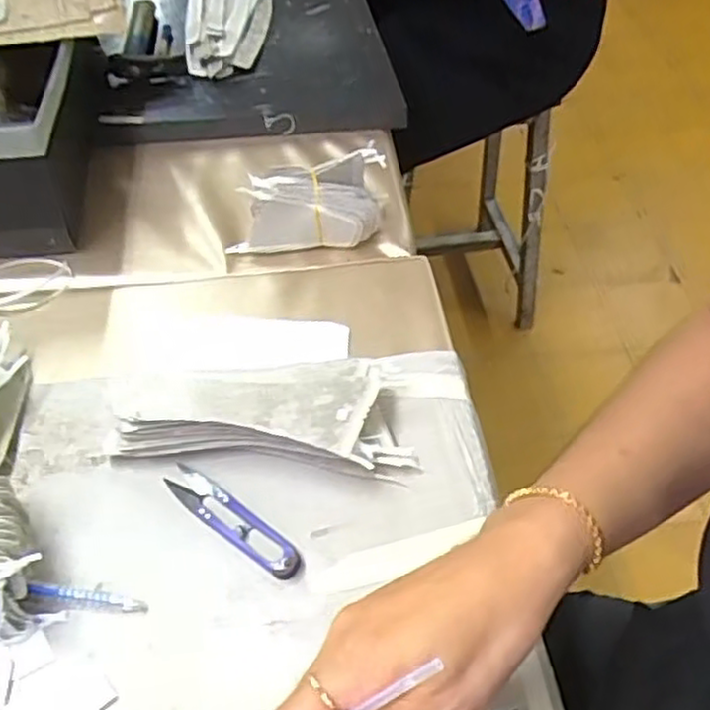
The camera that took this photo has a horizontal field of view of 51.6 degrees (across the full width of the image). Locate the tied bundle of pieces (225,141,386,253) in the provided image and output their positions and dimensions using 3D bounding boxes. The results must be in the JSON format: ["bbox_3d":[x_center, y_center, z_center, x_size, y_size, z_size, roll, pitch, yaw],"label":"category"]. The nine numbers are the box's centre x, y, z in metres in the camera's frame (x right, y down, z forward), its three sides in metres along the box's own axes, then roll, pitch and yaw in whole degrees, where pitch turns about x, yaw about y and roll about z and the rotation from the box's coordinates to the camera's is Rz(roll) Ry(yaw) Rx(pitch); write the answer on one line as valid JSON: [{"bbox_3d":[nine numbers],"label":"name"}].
[{"bbox_3d":[-0.038,-0.125,0.597,0.123,0.058,0.057,-3,47,-4],"label":"tied bundle of pieces"}]

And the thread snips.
[{"bbox_3d":[-0.072,0.097,0.429,0.100,0.008,0.020,32,54,25],"label":"thread snips"}]

